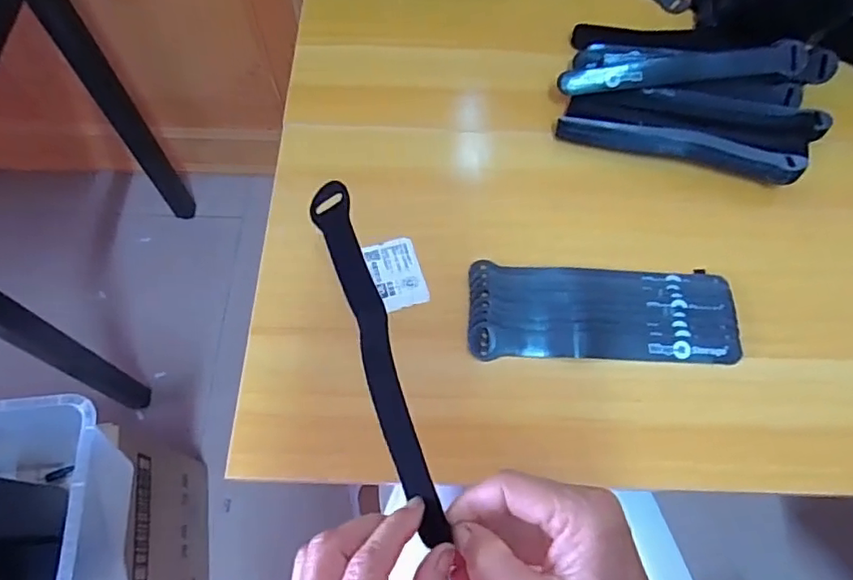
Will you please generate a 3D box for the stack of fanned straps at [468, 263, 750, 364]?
[{"bbox_3d":[0.132,0.017,0.436,0.197,0.014,0.075,1,66,-1],"label":"stack of fanned straps"}]

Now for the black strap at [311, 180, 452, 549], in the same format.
[{"bbox_3d":[-0.026,0.030,0.297,0.019,0.016,0.192,-17,72,-9],"label":"black strap"}]

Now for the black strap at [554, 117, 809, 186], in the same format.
[{"bbox_3d":[0.211,-0.122,0.485,0.195,0.031,0.038,17,67,6],"label":"black strap"}]

